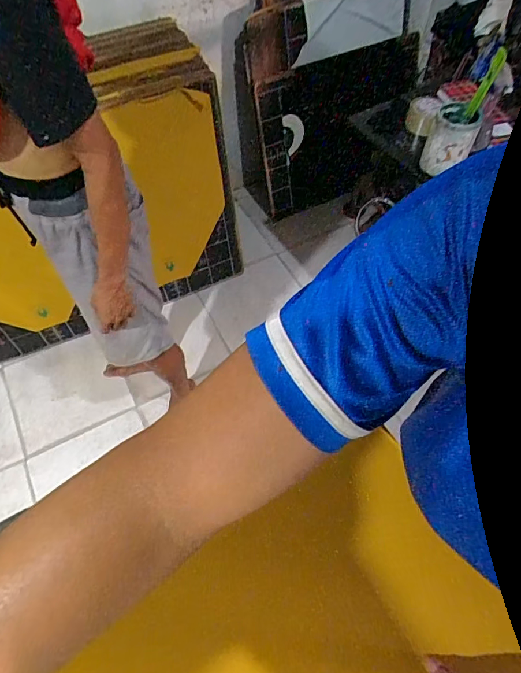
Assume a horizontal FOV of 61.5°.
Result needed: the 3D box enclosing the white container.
[{"bbox_3d":[0.434,-0.446,1.002,0.094,0.130,0.096,-1,59,1],"label":"white container"}]

